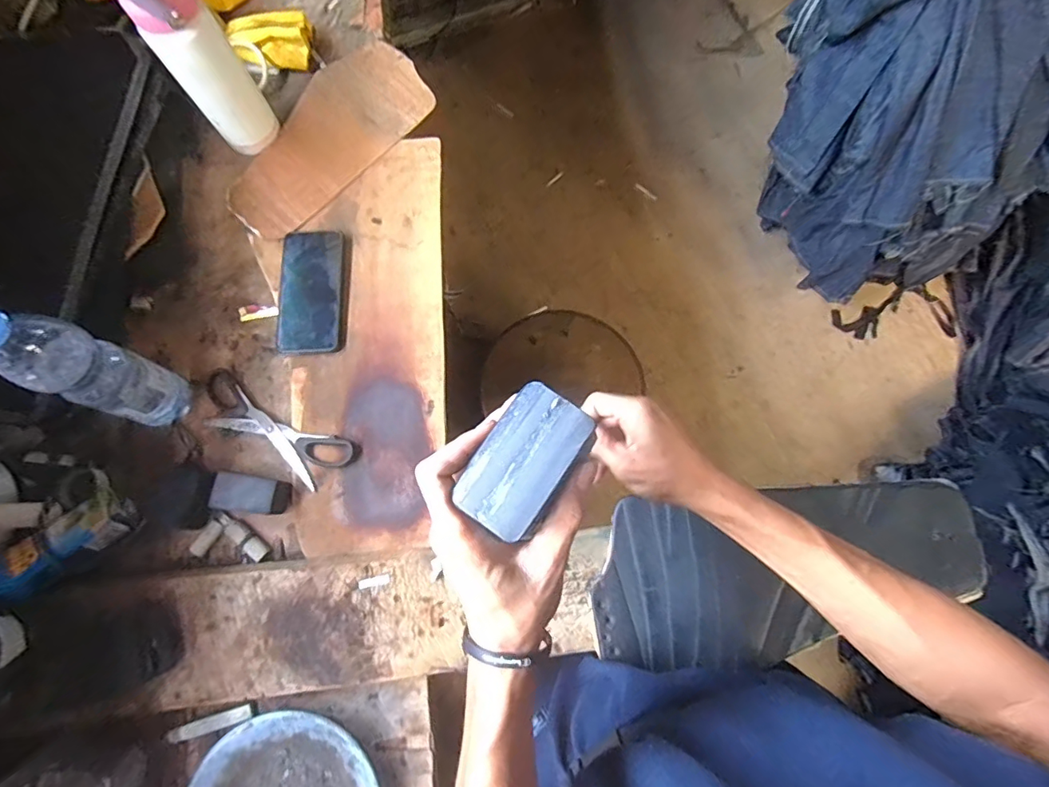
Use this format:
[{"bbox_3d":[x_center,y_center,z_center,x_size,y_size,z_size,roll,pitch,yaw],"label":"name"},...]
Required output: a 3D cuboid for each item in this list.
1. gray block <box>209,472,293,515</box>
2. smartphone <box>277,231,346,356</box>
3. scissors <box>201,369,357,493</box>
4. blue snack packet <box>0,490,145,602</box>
[{"bbox_3d":[-0.310,0.113,0.564,0.075,0.035,0.039,7,77,1],"label":"gray block"},{"bbox_3d":[-0.272,-0.132,0.640,0.081,0.012,0.168,-4,77,-2],"label":"smartphone"},{"bbox_3d":[-0.306,0.041,0.596,0.211,0.012,0.065,29,78,6],"label":"scissors"},{"bbox_3d":[-0.496,0.161,0.539,0.136,0.033,0.068,-34,79,-8],"label":"blue snack packet"}]

